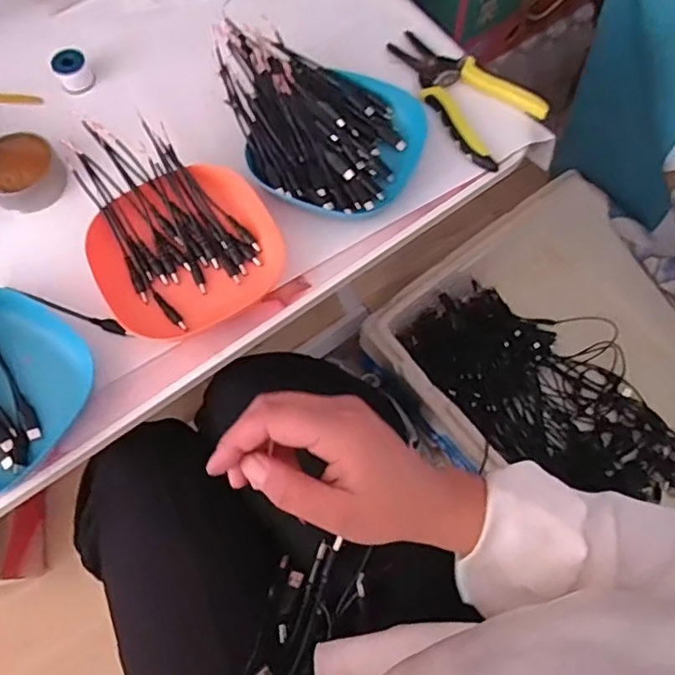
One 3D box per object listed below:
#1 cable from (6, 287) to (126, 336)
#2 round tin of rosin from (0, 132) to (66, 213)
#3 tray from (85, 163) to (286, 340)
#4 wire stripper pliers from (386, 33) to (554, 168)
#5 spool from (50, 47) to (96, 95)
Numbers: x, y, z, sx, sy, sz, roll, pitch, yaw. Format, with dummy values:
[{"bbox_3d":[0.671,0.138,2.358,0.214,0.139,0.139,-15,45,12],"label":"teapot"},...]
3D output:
[{"bbox_3d":[-0.210,-0.021,0.469,0.094,0.007,0.010,21,70,-5],"label":"cable"},{"bbox_3d":[-0.265,-0.139,0.505,0.062,0.028,0.061,0,69,0],"label":"round tin of rosin"},{"bbox_3d":[-0.119,-0.068,0.477,0.138,0.033,0.123,-28,71,-10],"label":"tray"},{"bbox_3d":[0.114,-0.227,0.541,0.086,0.014,0.159,-35,73,-12],"label":"wire stripper pliers"},{"bbox_3d":[-0.242,-0.244,0.549,0.030,0.028,0.026,-10,69,-4],"label":"spool"}]

